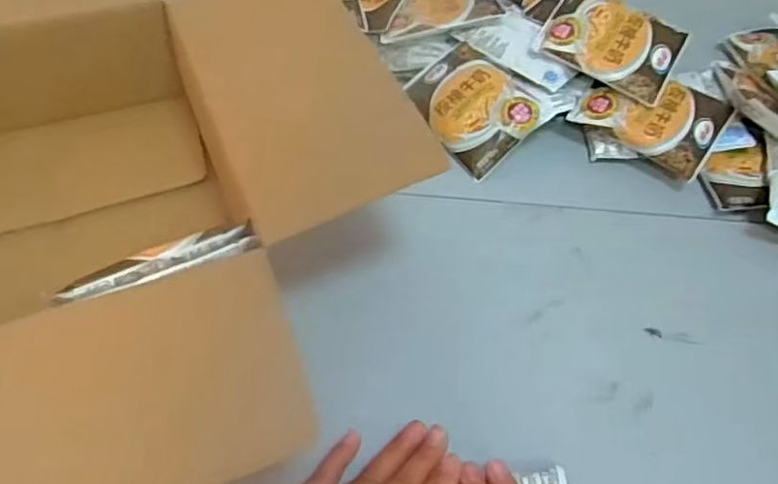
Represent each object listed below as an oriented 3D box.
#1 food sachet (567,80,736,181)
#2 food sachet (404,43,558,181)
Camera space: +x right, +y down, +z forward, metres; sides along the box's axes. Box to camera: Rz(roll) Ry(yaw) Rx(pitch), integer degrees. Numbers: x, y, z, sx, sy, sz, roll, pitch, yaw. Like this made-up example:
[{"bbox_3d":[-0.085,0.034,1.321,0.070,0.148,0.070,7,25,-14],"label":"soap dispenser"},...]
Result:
[{"bbox_3d":[0.259,-0.126,0.633,0.130,0.023,0.089,31,77,12],"label":"food sachet"},{"bbox_3d":[0.086,-0.139,0.643,0.112,0.025,0.126,-41,69,-6],"label":"food sachet"}]

